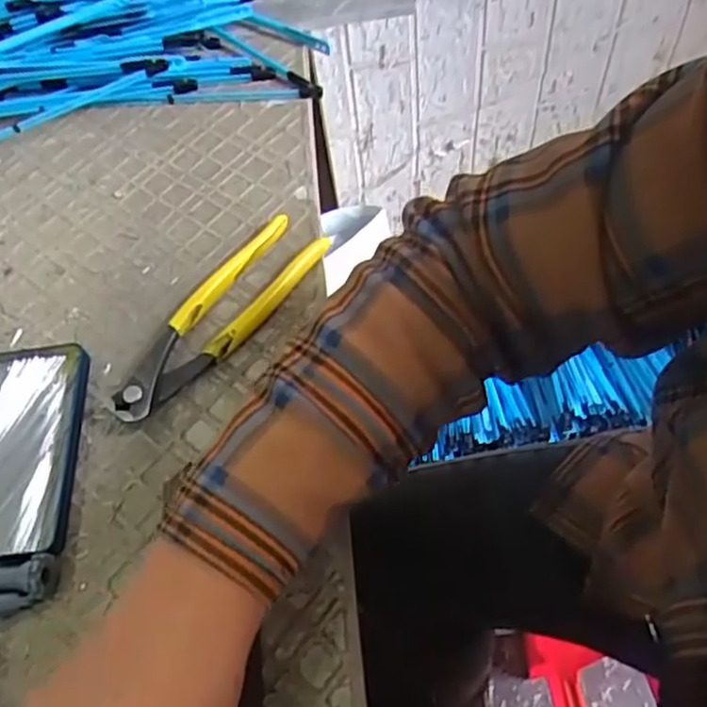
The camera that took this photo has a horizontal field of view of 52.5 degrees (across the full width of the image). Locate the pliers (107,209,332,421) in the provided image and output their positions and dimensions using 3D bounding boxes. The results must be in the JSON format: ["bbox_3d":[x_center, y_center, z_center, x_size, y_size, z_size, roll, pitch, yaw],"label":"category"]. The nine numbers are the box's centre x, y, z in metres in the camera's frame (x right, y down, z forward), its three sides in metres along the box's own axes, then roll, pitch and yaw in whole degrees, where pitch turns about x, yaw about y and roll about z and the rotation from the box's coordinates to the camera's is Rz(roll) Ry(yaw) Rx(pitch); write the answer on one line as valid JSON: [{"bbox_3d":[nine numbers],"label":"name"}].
[{"bbox_3d":[-0.081,-0.021,0.438,0.044,0.020,0.160,31,65,23],"label":"pliers"}]

